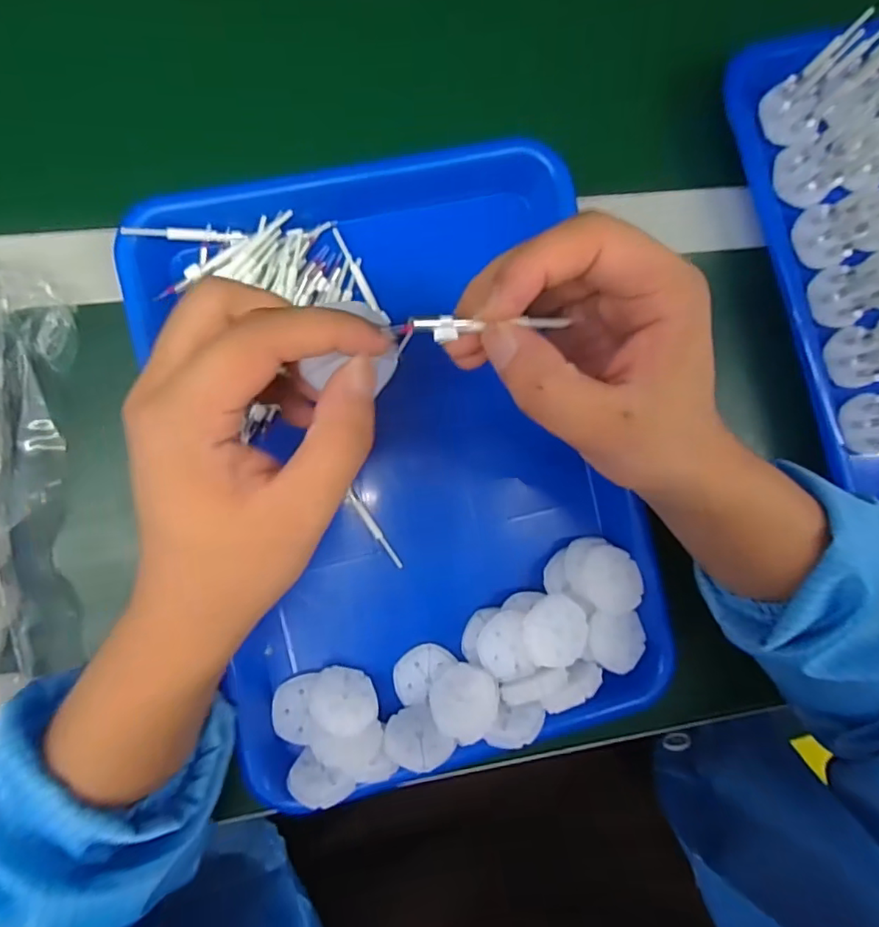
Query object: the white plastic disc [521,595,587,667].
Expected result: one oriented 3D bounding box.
[{"bbox_3d":[0.064,0.092,0.317,0.036,0.010,0.037,0,89,-8],"label":"white plastic disc"}]

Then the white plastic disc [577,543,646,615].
[{"bbox_3d":[0.098,0.067,0.326,0.039,0.004,0.034,41,84,-5],"label":"white plastic disc"}]

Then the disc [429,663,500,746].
[{"bbox_3d":[0.013,0.131,0.318,0.038,0.011,0.038,-2,70,7],"label":"disc"}]

